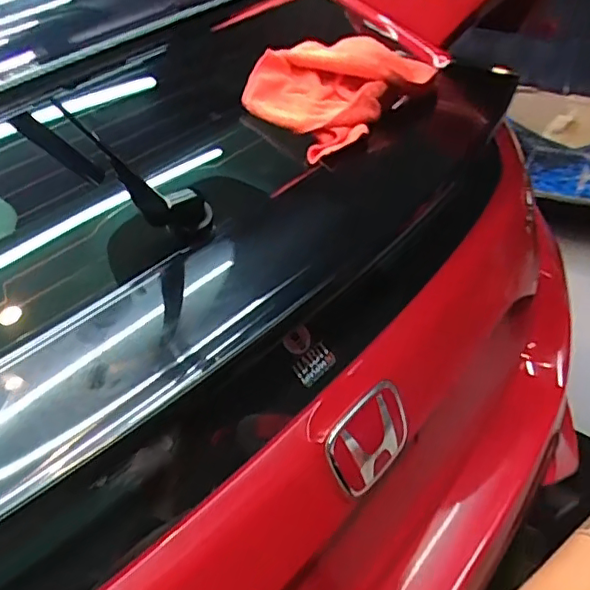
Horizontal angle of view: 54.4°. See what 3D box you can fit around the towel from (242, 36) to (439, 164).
[{"bbox_3d":[0.038,-0.254,0.691,0.191,0.092,0.171,-31,45,-26],"label":"towel"}]

